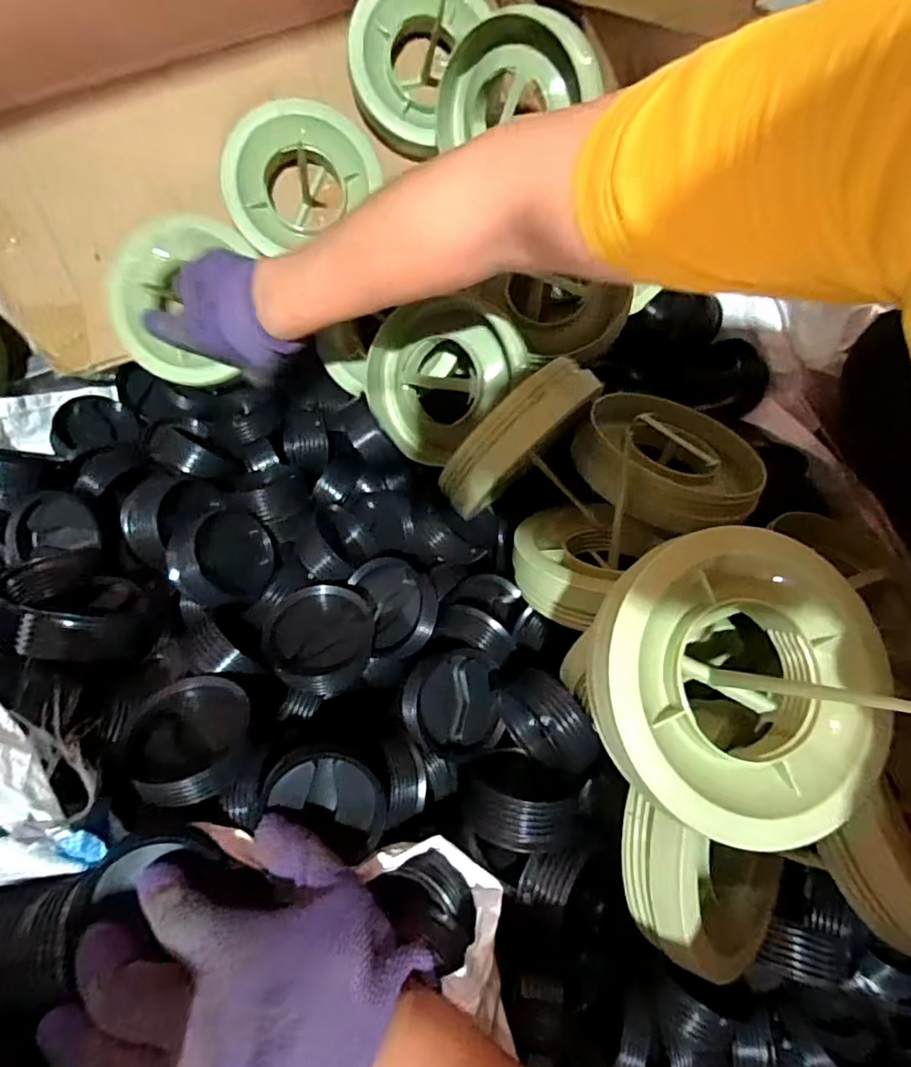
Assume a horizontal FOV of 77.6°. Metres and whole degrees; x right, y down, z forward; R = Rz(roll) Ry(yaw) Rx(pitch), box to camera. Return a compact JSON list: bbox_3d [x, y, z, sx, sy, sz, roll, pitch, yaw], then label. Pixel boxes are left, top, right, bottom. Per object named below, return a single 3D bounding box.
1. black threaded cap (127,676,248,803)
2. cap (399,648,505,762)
[{"bbox_3d":[-0.153,0.117,0.320,0.069,0.024,0.073,-9,43,8],"label":"black threaded cap"},{"bbox_3d":[-0.003,0.112,0.378,0.064,0.026,0.067,-1,73,2],"label":"cap"}]

